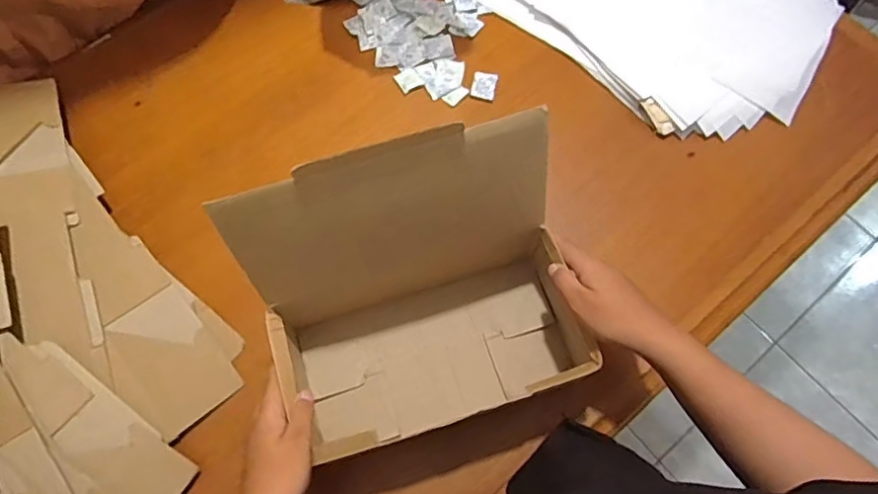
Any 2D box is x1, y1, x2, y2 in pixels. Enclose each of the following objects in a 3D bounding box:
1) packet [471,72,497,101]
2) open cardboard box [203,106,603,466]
[{"bbox_3d":[0.057,-0.204,0.721,0.029,0.005,0.040,12,69,6],"label":"packet"},{"bbox_3d":[-0.015,0.049,0.500,0.269,0.239,0.179,-17,69,-6],"label":"open cardboard box"}]

